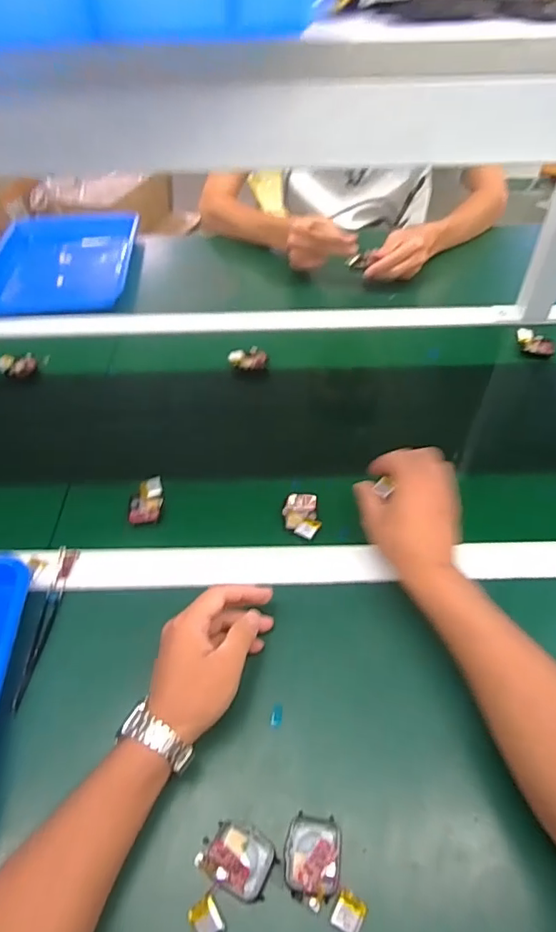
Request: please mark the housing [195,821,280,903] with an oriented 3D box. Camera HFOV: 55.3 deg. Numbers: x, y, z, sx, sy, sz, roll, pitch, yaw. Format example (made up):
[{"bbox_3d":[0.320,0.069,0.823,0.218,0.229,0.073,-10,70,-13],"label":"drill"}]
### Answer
[{"bbox_3d":[-0.029,0.278,0.376,0.049,0.013,0.038,20,52,19],"label":"housing"}]

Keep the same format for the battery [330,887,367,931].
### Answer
[{"bbox_3d":[0.048,0.301,0.356,0.019,0.006,0.021,22,53,20],"label":"battery"}]

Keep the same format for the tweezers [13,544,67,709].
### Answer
[{"bbox_3d":[-0.219,0.145,0.501,0.017,0.010,0.156,-3,48,0],"label":"tweezers"}]

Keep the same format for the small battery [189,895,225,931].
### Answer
[{"bbox_3d":[-0.048,0.306,0.357,0.019,0.005,0.021,-28,53,-21],"label":"small battery"}]

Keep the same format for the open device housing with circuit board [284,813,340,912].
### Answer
[{"bbox_3d":[0.024,0.278,0.375,0.038,0.012,0.052,4,49,6],"label":"open device housing with circuit board"}]

